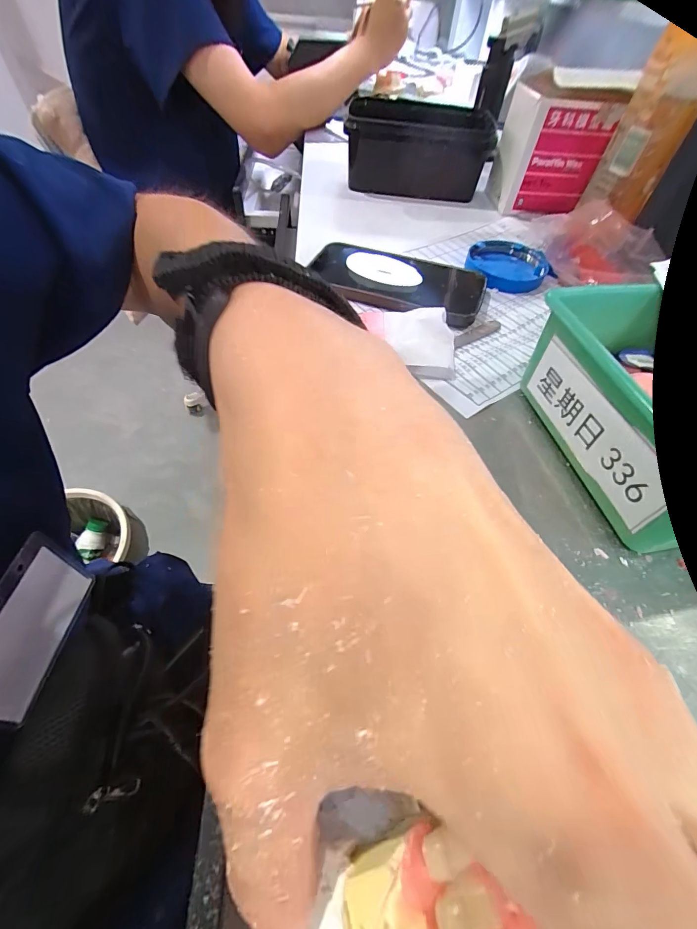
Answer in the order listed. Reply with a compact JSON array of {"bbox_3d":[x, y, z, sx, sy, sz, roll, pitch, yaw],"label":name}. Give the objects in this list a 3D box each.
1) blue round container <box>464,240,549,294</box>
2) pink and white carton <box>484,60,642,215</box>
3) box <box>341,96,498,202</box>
[{"bbox_3d":[0.160,-0.204,0.372,0.077,0.016,0.076,2,55,-3],"label":"blue round container"},{"bbox_3d":[0.241,-0.384,0.439,0.107,0.125,0.098,2,55,-3],"label":"pink and white carton"},{"bbox_3d":[0.091,-0.431,0.489,0.178,0.080,0.136,7,55,1],"label":"box"}]

